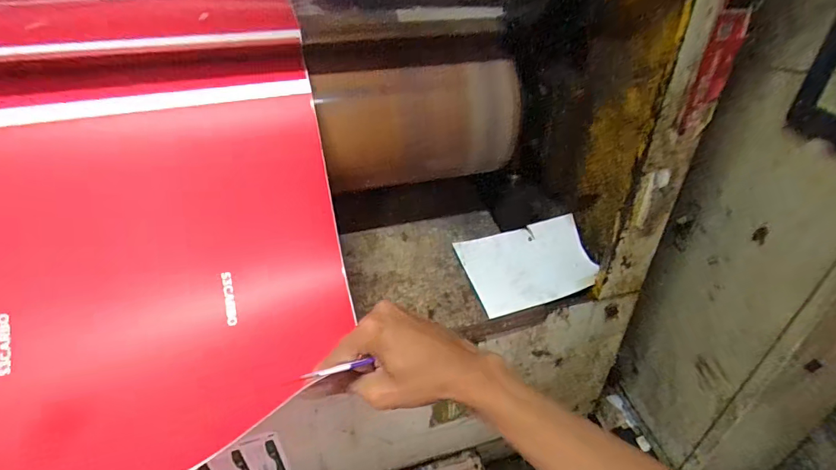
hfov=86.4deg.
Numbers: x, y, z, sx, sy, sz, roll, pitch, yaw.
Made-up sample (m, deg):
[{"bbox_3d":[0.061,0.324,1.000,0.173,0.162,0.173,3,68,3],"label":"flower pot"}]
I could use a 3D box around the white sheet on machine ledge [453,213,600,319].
[{"bbox_3d":[0.185,0.045,0.730,0.216,0.042,0.142,-12,39,-16],"label":"white sheet on machine ledge"}]

